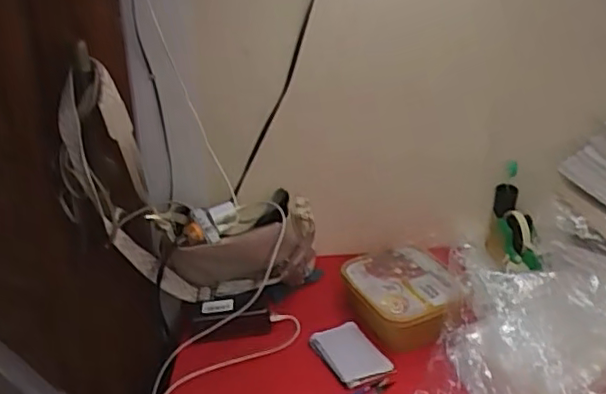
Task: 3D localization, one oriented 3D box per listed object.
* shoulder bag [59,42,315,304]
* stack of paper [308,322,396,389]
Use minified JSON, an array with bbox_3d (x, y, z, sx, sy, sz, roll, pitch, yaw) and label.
[{"bbox_3d":[-0.181,-0.002,1.038,0.389,0.428,0.106,-7,23,-6],"label":"shoulder bag"},{"bbox_3d":[0.073,0.241,0.978,0.081,0.021,0.139,-15,25,-23],"label":"stack of paper"}]

